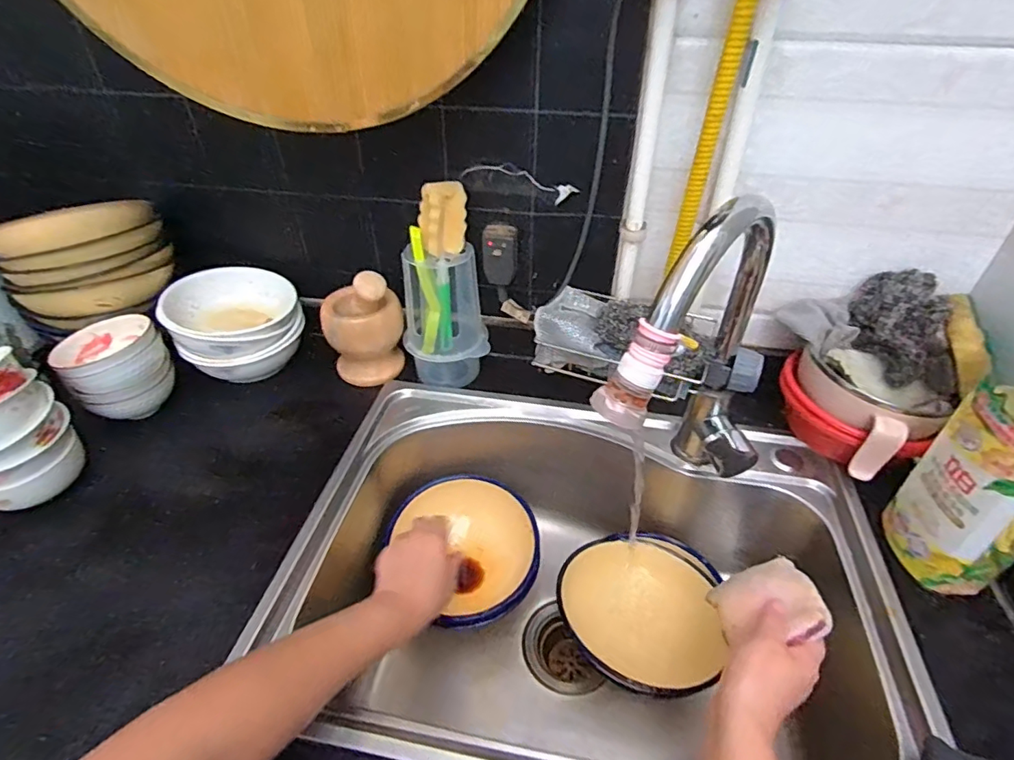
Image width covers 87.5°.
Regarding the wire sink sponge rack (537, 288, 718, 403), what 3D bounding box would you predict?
[{"bbox_3d":[0.118,-0.038,0.559,0.174,0.061,0.103,21,44,23],"label":"wire sink sponge rack"}]

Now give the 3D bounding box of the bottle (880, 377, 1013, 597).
[{"bbox_3d":[0.417,0.071,0.442,0.059,0.260,0.088,2,40,3],"label":"bottle"}]

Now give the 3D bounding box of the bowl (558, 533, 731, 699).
[{"bbox_3d":[0.154,0.271,0.628,0.175,0.067,0.163,0,40,0],"label":"bowl"}]

